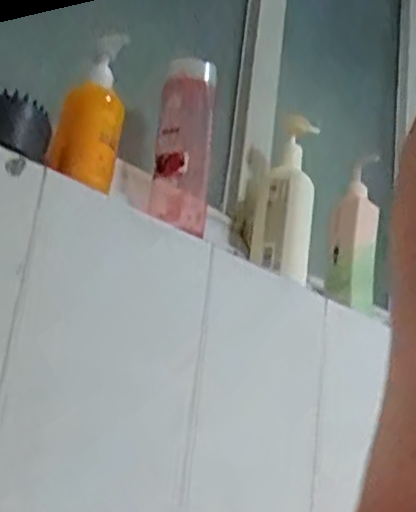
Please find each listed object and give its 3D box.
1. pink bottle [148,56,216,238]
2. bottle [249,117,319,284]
[{"bbox_3d":[-0.025,-0.130,0.780,0.063,0.187,0.067,8,-18,-4],"label":"pink bottle"},{"bbox_3d":[0.099,-0.077,0.904,0.070,0.221,0.078,5,-18,6],"label":"bottle"}]

